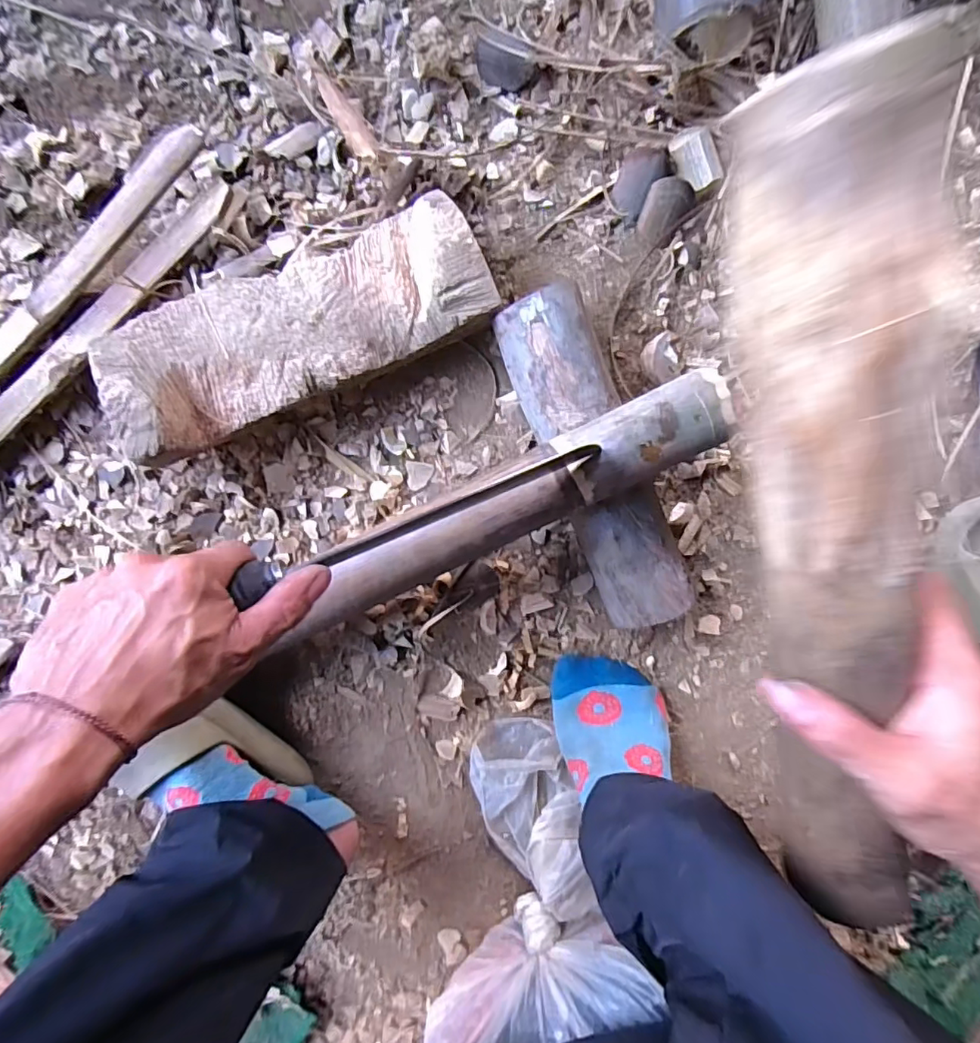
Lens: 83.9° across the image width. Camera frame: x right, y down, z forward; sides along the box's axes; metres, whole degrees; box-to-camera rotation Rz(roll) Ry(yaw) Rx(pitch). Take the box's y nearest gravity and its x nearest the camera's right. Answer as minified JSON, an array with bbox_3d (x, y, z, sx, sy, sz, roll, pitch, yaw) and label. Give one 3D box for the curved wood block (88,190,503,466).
[{"bbox_3d":[-0.142,-0.147,0.415,0.288,0.080,0.109,-27,96,0],"label":"curved wood block"}]

